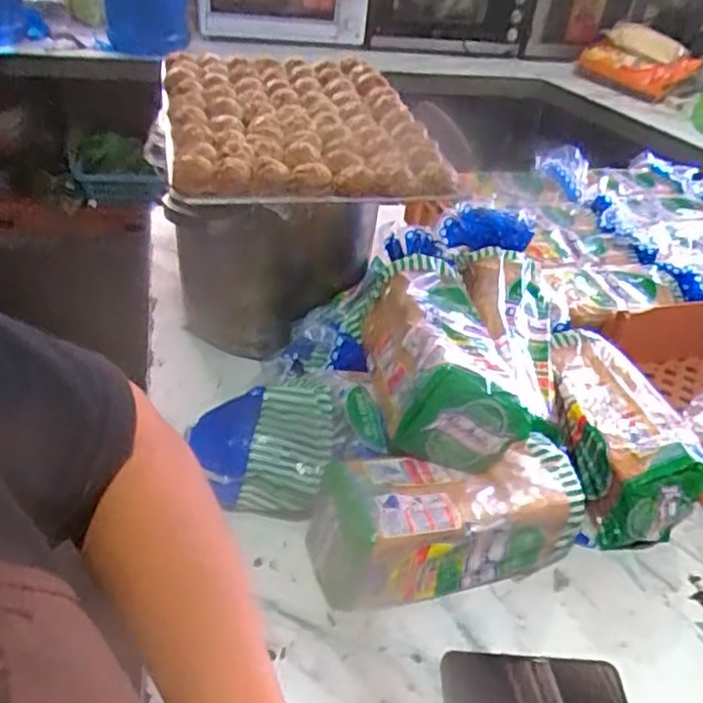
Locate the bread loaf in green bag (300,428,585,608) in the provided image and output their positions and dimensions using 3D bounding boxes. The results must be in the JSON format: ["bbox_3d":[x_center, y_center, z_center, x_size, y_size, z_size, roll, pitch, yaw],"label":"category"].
[{"bbox_3d":[0.103,0.174,0.697,0.266,0.115,0.115,-3,40,-12],"label":"bread loaf in green bag"}]

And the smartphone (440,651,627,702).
[{"bbox_3d":[0.165,0.316,0.605,0.163,0.010,0.080,3,40,5],"label":"smartphone"}]

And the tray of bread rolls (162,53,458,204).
[{"bbox_3d":[-0.073,-0.305,0.856,0.319,0.033,0.434,-5,40,-14],"label":"tray of bread rolls"}]

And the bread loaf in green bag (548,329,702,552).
[{"bbox_3d":[0.309,0.088,0.819,0.138,0.101,0.270,3,39,-5],"label":"bread loaf in green bag"}]

